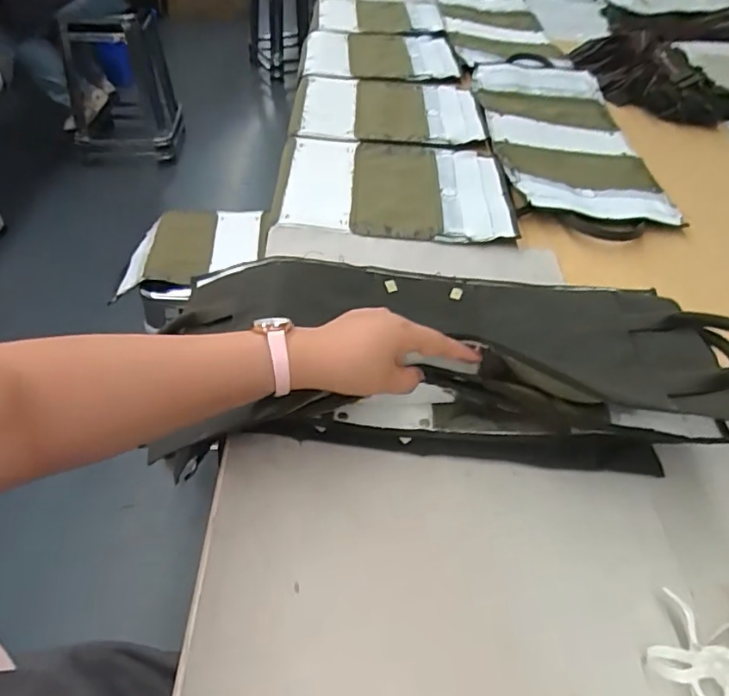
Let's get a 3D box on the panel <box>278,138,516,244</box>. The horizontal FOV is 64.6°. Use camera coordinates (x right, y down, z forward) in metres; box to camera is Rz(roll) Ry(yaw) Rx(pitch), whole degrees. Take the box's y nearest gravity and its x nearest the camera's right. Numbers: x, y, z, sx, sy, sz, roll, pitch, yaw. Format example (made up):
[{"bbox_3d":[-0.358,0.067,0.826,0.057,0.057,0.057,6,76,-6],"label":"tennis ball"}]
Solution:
[{"bbox_3d":[0.048,-0.229,0.817,0.305,0.013,0.253,3,45,-1],"label":"panel"}]

